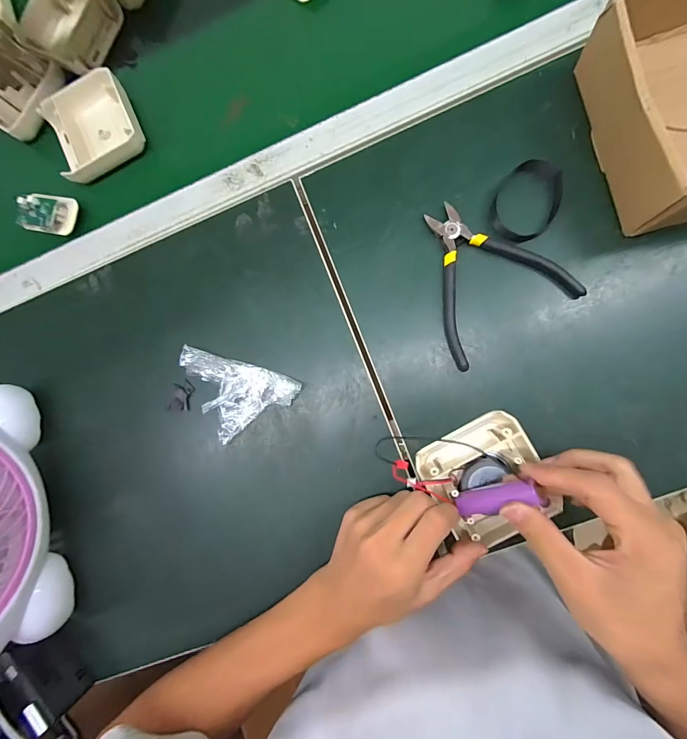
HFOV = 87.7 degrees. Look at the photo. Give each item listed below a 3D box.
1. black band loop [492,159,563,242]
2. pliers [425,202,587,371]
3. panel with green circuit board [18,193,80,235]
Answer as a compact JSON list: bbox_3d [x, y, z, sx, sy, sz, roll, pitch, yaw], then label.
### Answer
[{"bbox_3d":[0.166,-0.151,0.322,0.056,0.011,0.073,31,92,7],"label":"black band loop"},{"bbox_3d":[0.122,-0.088,0.327,0.122,0.009,0.134,-35,85,5],"label":"pliers"},{"bbox_3d":[-0.318,-0.167,0.382,0.054,0.017,0.039,12,90,7],"label":"panel with green circuit board"}]

